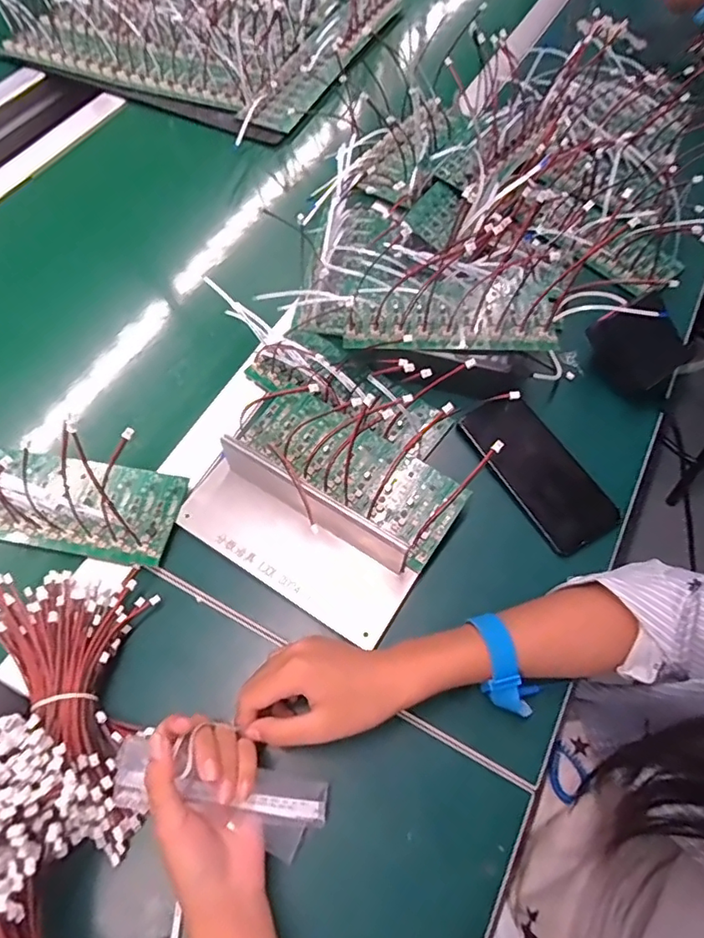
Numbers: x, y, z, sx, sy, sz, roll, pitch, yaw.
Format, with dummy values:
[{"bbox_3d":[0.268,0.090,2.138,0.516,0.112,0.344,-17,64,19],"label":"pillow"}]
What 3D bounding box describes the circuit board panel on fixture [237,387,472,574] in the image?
[{"bbox_3d":[0.000,-0.003,0.488,0.199,0.023,0.078,35,67,17],"label":"circuit board panel on fixture"}]

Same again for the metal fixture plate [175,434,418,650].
[{"bbox_3d":[-0.048,0.053,0.441,0.196,0.061,0.074,30,66,14],"label":"metal fixture plate"}]

